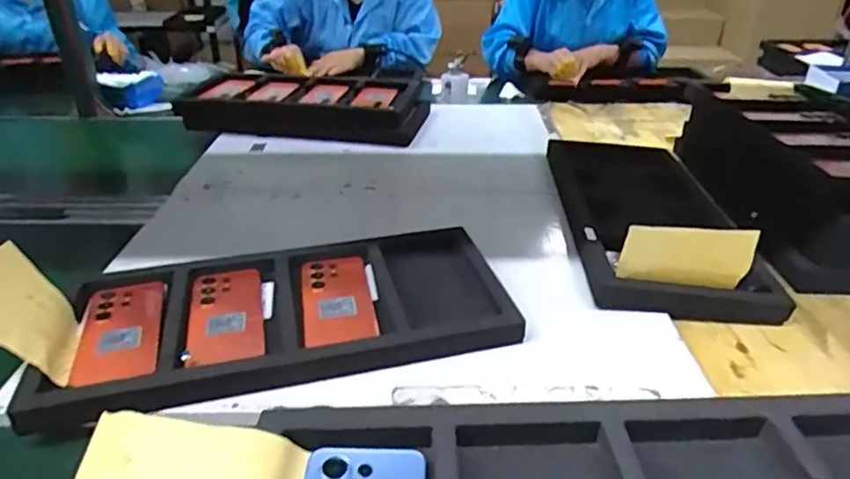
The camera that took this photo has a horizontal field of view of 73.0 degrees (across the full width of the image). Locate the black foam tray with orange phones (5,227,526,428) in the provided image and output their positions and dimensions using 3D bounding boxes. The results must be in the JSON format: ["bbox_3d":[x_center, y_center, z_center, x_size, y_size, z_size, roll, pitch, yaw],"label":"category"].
[{"bbox_3d":[-0.151,0.075,0.634,0.472,0.030,0.215,-7,32,-11],"label":"black foam tray with orange phones"}]

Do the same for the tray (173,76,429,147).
[{"bbox_3d":[-0.257,-0.288,1.213,0.504,0.067,0.200,5,32,8],"label":"tray"}]

